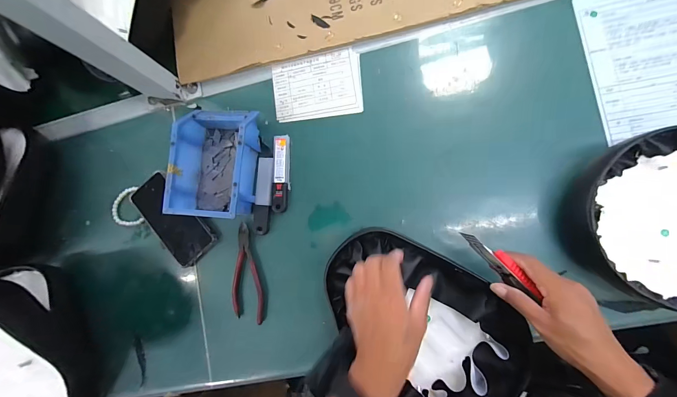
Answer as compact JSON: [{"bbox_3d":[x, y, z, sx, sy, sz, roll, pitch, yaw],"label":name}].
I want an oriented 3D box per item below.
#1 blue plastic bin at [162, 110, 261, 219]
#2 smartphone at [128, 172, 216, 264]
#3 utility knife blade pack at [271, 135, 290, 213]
[{"bbox_3d":[-0.196,-0.057,0.476,0.115,0.070,0.169,4,86,8],"label":"blue plastic bin"},{"bbox_3d":[-0.285,0.036,0.506,0.083,0.013,0.162,-41,82,3],"label":"smartphone"},{"bbox_3d":[-0.096,-0.042,0.493,0.027,0.009,0.127,1,86,8],"label":"utility knife blade pack"}]

